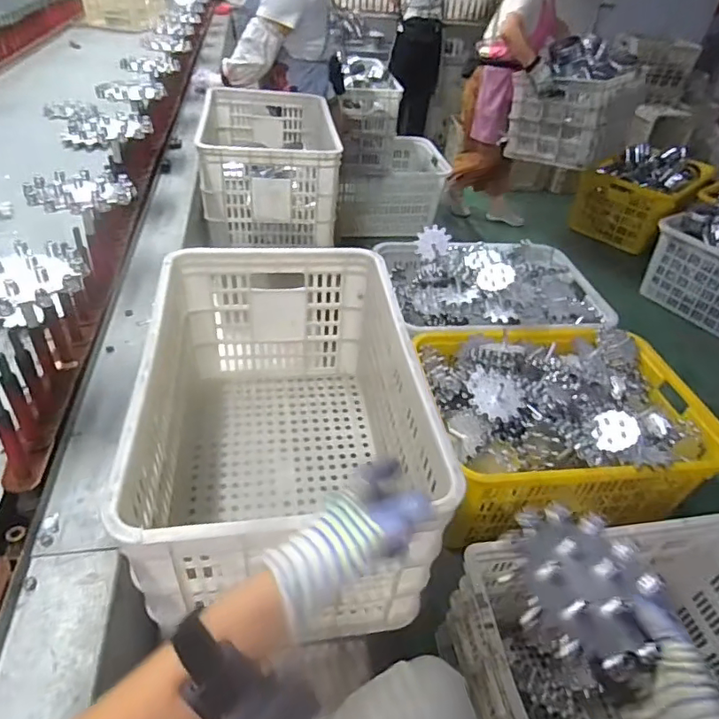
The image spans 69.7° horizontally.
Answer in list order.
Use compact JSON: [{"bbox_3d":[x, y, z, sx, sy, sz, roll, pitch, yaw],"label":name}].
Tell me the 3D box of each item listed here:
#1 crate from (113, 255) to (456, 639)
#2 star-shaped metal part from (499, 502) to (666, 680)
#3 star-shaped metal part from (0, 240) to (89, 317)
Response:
[{"bbox_3d":[-0.105,0.092,0.784,0.373,0.284,0.537,-2,42,-8],"label":"crate"},{"bbox_3d":[0.197,0.199,0.469,0.117,0.025,0.141,21,44,18],"label":"star-shaped metal part"},{"bbox_3d":[-0.409,-0.100,0.612,0.150,0.021,0.147,-31,53,-34],"label":"star-shaped metal part"}]

